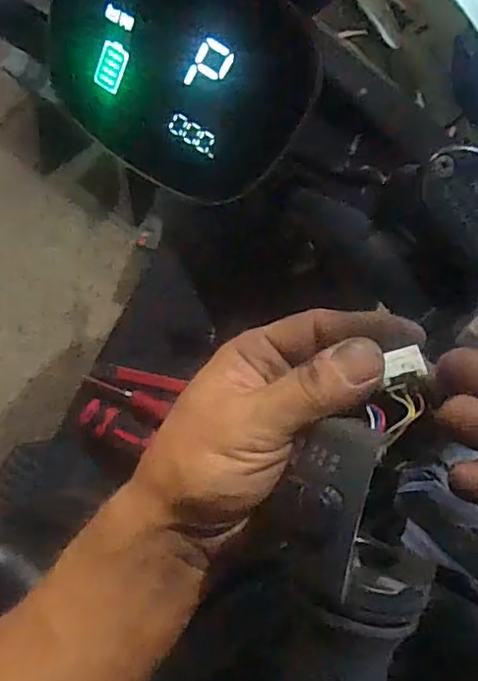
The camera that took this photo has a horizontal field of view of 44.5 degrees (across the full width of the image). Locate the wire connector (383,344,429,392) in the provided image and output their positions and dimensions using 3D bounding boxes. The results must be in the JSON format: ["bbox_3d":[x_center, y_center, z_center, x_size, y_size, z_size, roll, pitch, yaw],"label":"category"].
[{"bbox_3d":[0.061,0.010,0.215,0.016,0.008,0.014,-13,86,7],"label":"wire connector"}]

